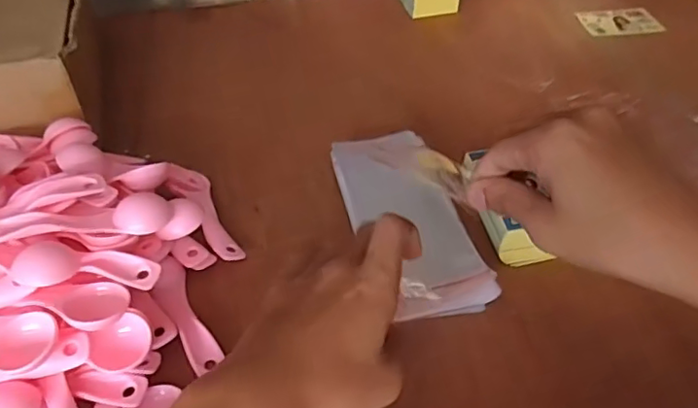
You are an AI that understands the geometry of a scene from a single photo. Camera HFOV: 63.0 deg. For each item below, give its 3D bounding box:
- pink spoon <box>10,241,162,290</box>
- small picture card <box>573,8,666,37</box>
[{"bbox_3d":[-0.156,0.038,0.343,0.079,0.012,0.028,5,41,-14],"label":"pink spoon"},{"bbox_3d":[0.331,-0.223,0.696,0.093,0.004,0.062,-5,46,-5],"label":"small picture card"}]

